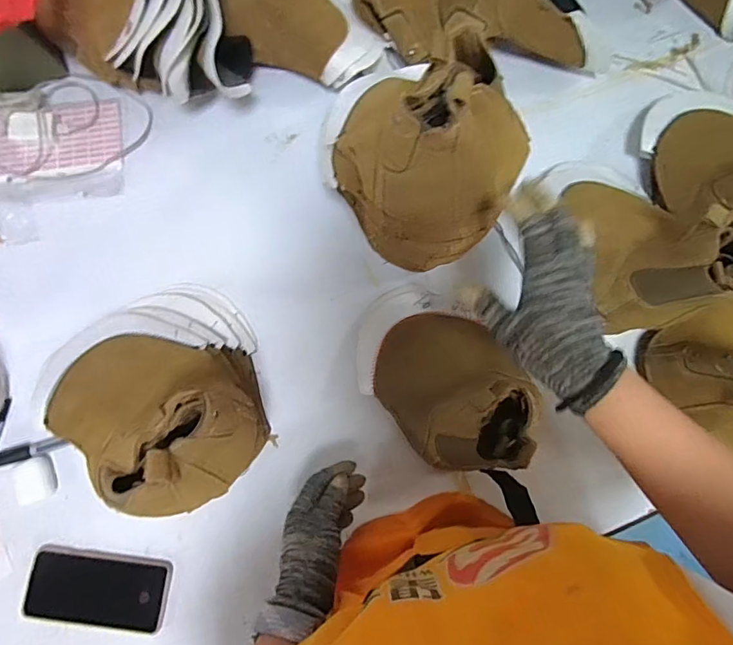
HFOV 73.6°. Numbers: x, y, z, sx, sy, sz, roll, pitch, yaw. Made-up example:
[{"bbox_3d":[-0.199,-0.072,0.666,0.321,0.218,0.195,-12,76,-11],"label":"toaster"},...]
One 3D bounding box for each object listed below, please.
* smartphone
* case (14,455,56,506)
[{"bbox_3d":[-0.320,0.317,0.583,0.166,0.016,0.085,4,78,0],"label":"smartphone"},{"bbox_3d":[-0.409,0.195,0.606,0.039,0.016,0.053,-12,78,-3],"label":"case"}]

